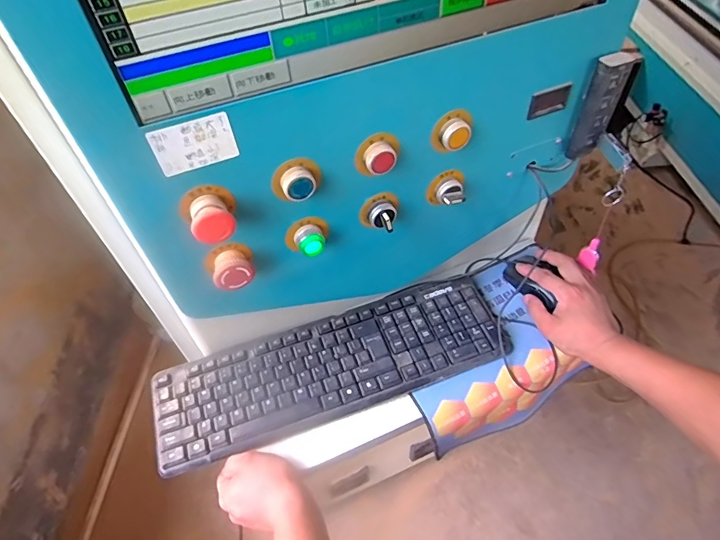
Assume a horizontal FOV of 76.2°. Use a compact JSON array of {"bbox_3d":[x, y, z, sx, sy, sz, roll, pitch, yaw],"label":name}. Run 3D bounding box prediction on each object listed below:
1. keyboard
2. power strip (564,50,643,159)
[{"bbox_3d":[-0.033,0.118,0.586,0.444,0.016,0.132,-17,51,-10],"label":"keyboard"},{"bbox_3d":[0.257,-0.172,0.491,0.040,0.115,0.023,24,56,23],"label":"power strip"}]

